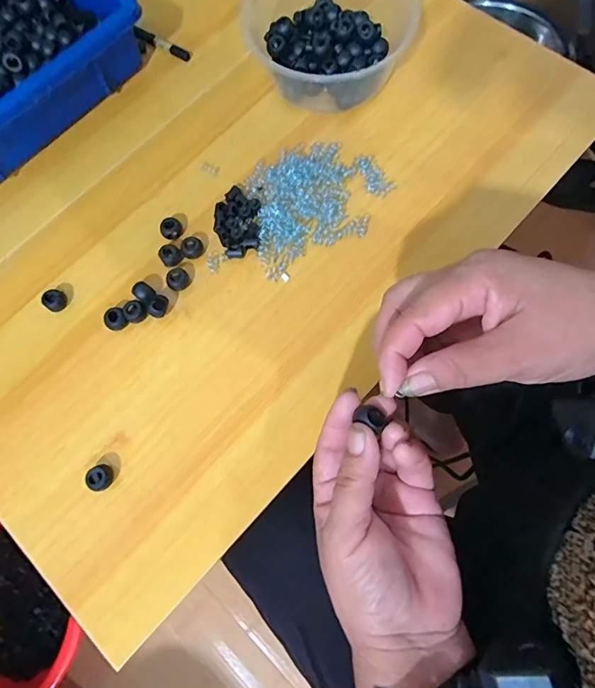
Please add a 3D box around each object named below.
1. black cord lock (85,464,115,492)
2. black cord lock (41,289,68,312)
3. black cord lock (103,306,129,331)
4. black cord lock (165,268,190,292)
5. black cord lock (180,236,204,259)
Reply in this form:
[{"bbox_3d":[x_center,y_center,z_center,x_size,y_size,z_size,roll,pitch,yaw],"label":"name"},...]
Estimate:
[{"bbox_3d":[-0.138,0.094,0.310,0.016,0.014,0.017,-1,72,2],"label":"black cord lock"},{"bbox_3d":[-0.191,-0.034,0.348,0.013,0.014,0.016,35,76,13],"label":"black cord lock"},{"bbox_3d":[-0.140,-0.018,0.342,0.016,0.015,0.015,-1,72,2],"label":"black cord lock"},{"bbox_3d":[-0.095,-0.052,0.350,0.018,0.012,0.017,-33,73,-8],"label":"black cord lock"},{"bbox_3d":[-0.085,-0.077,0.355,0.015,0.012,0.015,-1,72,2],"label":"black cord lock"}]

